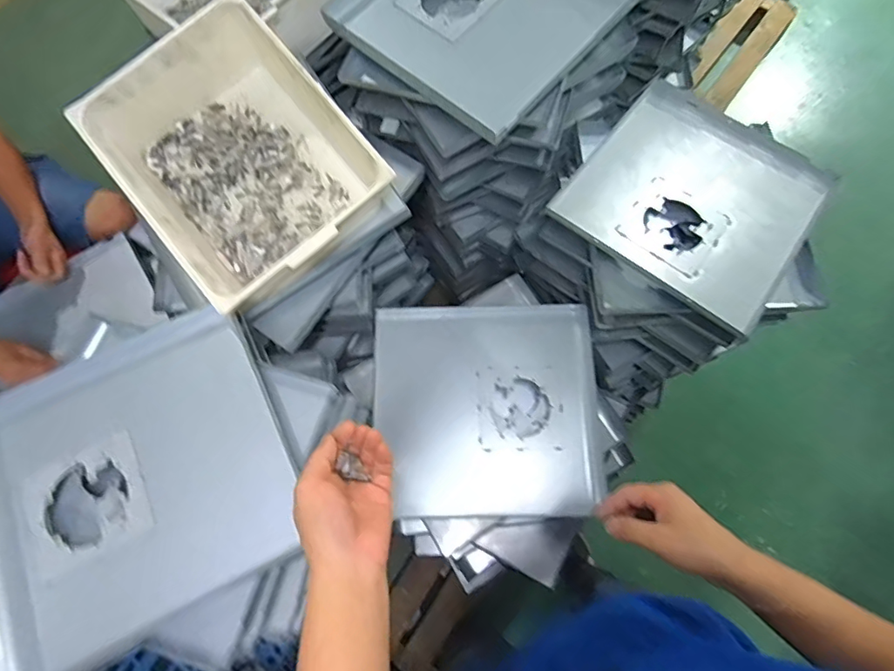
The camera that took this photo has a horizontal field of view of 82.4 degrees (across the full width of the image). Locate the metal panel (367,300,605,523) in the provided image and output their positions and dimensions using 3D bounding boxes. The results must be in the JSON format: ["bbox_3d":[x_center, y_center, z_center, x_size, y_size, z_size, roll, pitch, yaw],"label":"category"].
[{"bbox_3d":[0.059,0.111,0.802,0.335,0.031,0.324,-1,79,0],"label":"metal panel"}]

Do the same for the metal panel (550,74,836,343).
[{"bbox_3d":[0.393,-0.218,0.795,0.340,0.045,0.364,36,77,13],"label":"metal panel"}]

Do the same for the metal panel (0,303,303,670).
[{"bbox_3d":[-0.374,0.165,0.606,0.350,0.053,0.338,-28,73,-6],"label":"metal panel"}]

